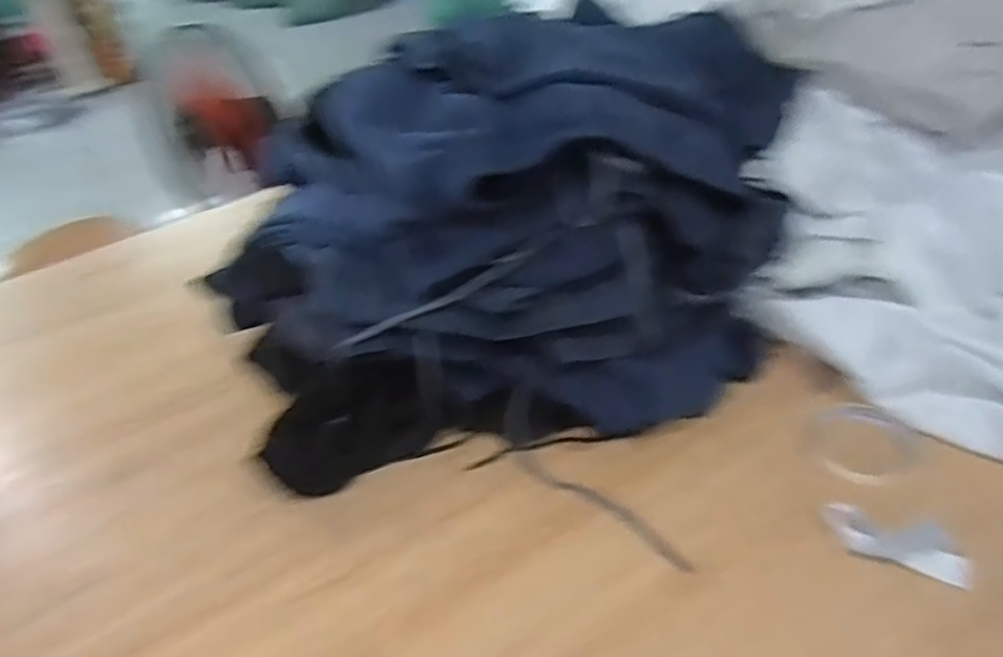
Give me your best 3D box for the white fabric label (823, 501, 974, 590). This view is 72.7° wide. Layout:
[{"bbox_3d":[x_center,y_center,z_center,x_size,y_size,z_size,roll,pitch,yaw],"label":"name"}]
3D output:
[{"bbox_3d":[0.315,0.168,0.544,0.103,0.008,0.044,14,45,24],"label":"white fabric label"}]

